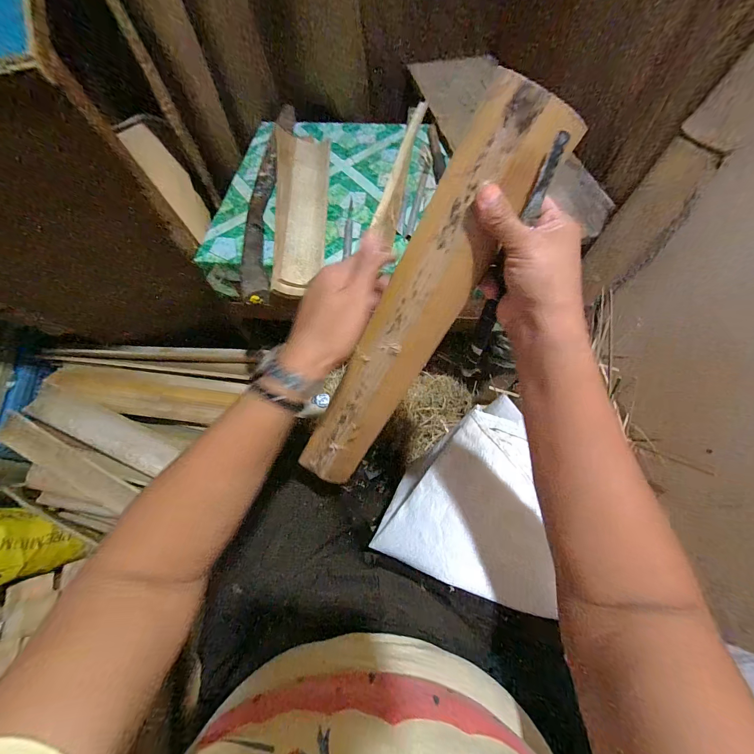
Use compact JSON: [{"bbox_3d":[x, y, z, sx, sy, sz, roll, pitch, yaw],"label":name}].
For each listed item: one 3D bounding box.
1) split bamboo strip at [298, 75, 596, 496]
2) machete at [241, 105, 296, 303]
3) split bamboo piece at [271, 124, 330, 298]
[{"bbox_3d":[0.023,-0.034,0.325,0.065,0.418,0.039,41,32,20],"label":"split bamboo strip"},{"bbox_3d":[-0.189,-0.353,0.561,0.049,0.025,0.549,-3,63,0],"label":"machete"},{"bbox_3d":[-0.126,-0.285,0.529,0.087,0.029,0.378,-4,63,0],"label":"split bamboo piece"}]

